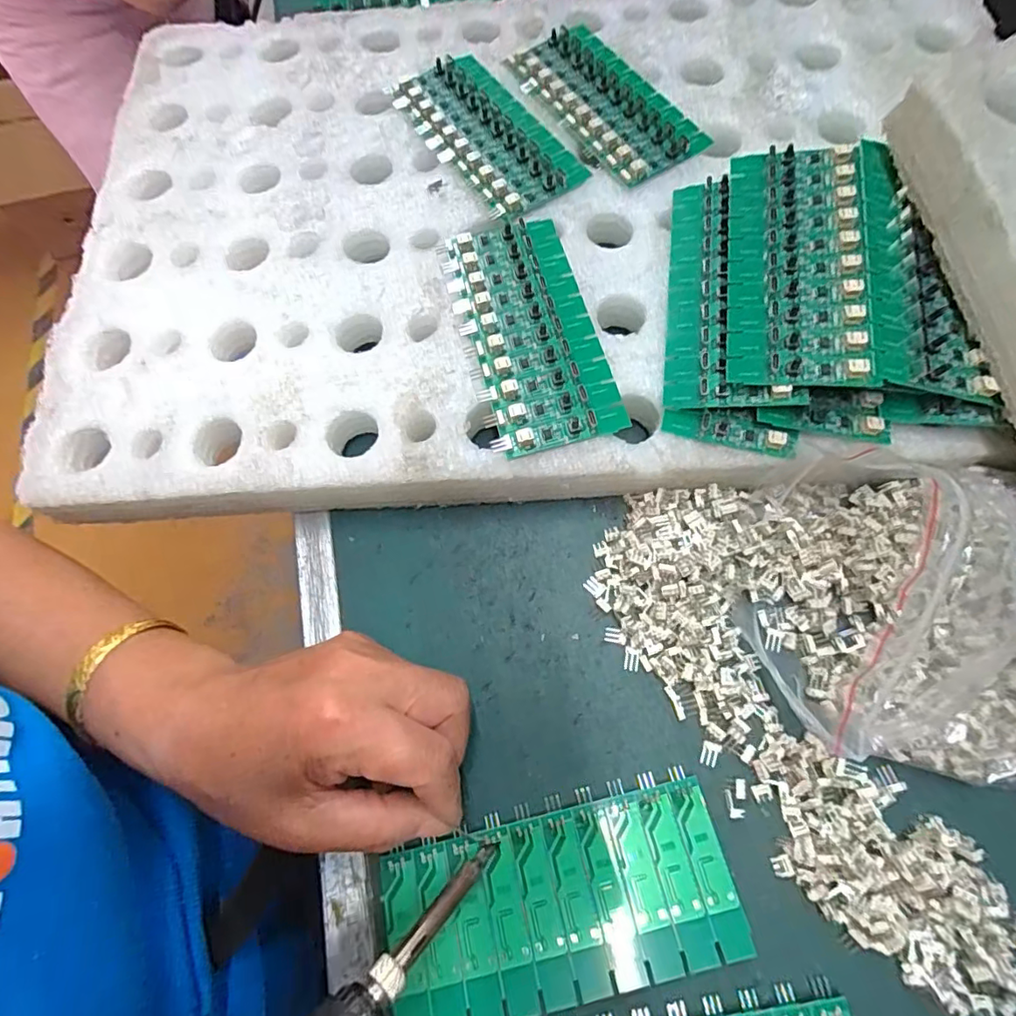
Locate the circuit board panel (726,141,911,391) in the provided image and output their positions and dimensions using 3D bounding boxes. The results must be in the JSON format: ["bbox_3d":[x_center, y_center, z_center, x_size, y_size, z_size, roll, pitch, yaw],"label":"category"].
[{"bbox_3d":[0.145,-0.120,0.264,0.073,0.007,0.136,4,71,15],"label":"circuit board panel"}]

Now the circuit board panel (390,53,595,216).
[{"bbox_3d":[-0.016,-0.235,0.339,0.065,0.005,0.141,-32,71,-7],"label":"circuit board panel"}]

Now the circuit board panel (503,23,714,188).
[{"bbox_3d":[0.061,-0.254,0.341,0.063,0.007,0.136,-31,71,-7],"label":"circuit board panel"}]

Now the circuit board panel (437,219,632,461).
[{"bbox_3d":[0.010,-0.094,0.289,0.068,0.010,0.139,-16,70,-1],"label":"circuit board panel"}]

